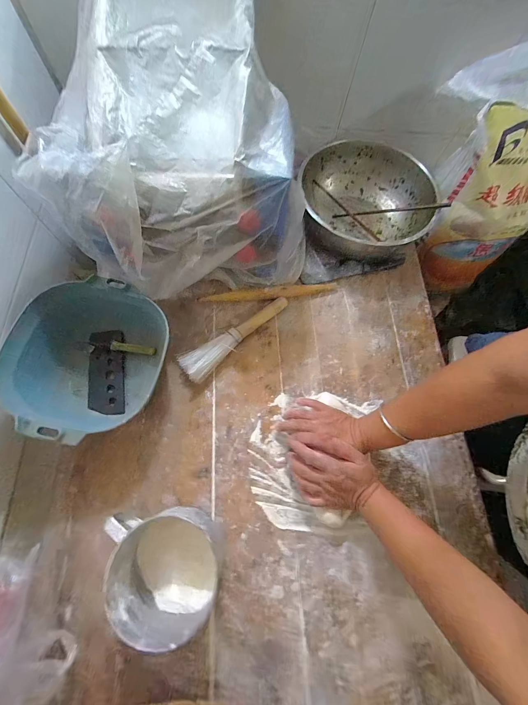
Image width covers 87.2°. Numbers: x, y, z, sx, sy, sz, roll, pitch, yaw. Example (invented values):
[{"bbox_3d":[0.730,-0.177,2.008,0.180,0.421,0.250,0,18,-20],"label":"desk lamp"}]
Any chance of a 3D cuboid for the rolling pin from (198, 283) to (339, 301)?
[{"bbox_3d":[0.016,-0.126,0.595,0.292,0.025,0.025,-9,71,-5],"label":"rolling pin"}]

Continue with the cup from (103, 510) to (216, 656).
[{"bbox_3d":[-0.142,0.307,0.401,0.146,0.088,0.141,-4,70,-4],"label":"cup"}]

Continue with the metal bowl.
[{"bbox_3d":[0.233,-0.330,0.640,0.293,0.109,0.282,2,70,-1],"label":"metal bowl"}]

